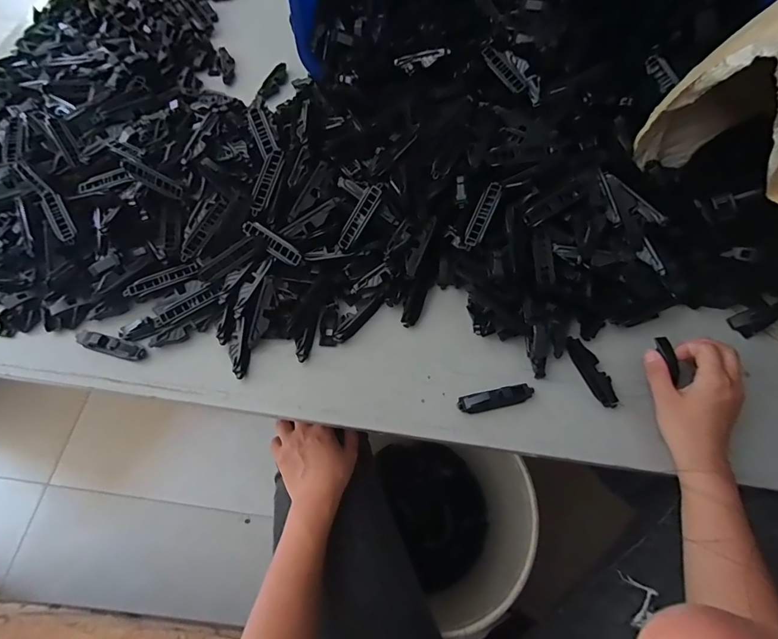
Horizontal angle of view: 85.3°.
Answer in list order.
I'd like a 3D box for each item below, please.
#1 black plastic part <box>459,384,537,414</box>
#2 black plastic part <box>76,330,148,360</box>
[{"bbox_3d":[0.109,0.080,0.428,0.078,0.017,0.017,-11,65,-7],"label":"black plastic part"},{"bbox_3d":[-0.299,0.027,0.449,0.080,0.014,0.018,15,65,6],"label":"black plastic part"}]

